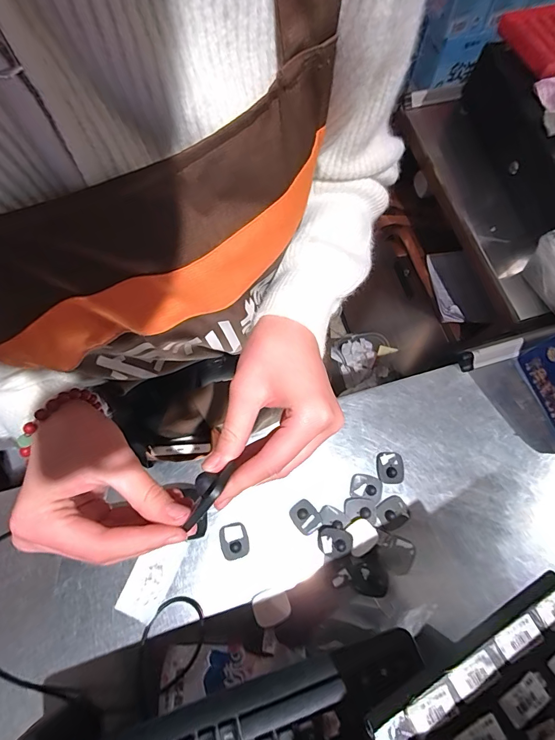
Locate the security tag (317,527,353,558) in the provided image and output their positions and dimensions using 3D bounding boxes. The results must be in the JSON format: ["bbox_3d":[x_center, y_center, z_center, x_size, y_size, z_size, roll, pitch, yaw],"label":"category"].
[{"bbox_3d":[0.080,0.242,0.533,0.045,0.018,0.039,3,71,-1],"label":"security tag"}]

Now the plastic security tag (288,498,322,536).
[{"bbox_3d":[0.040,0.213,0.551,0.036,0.018,0.043,-34,76,-13],"label":"plastic security tag"}]

